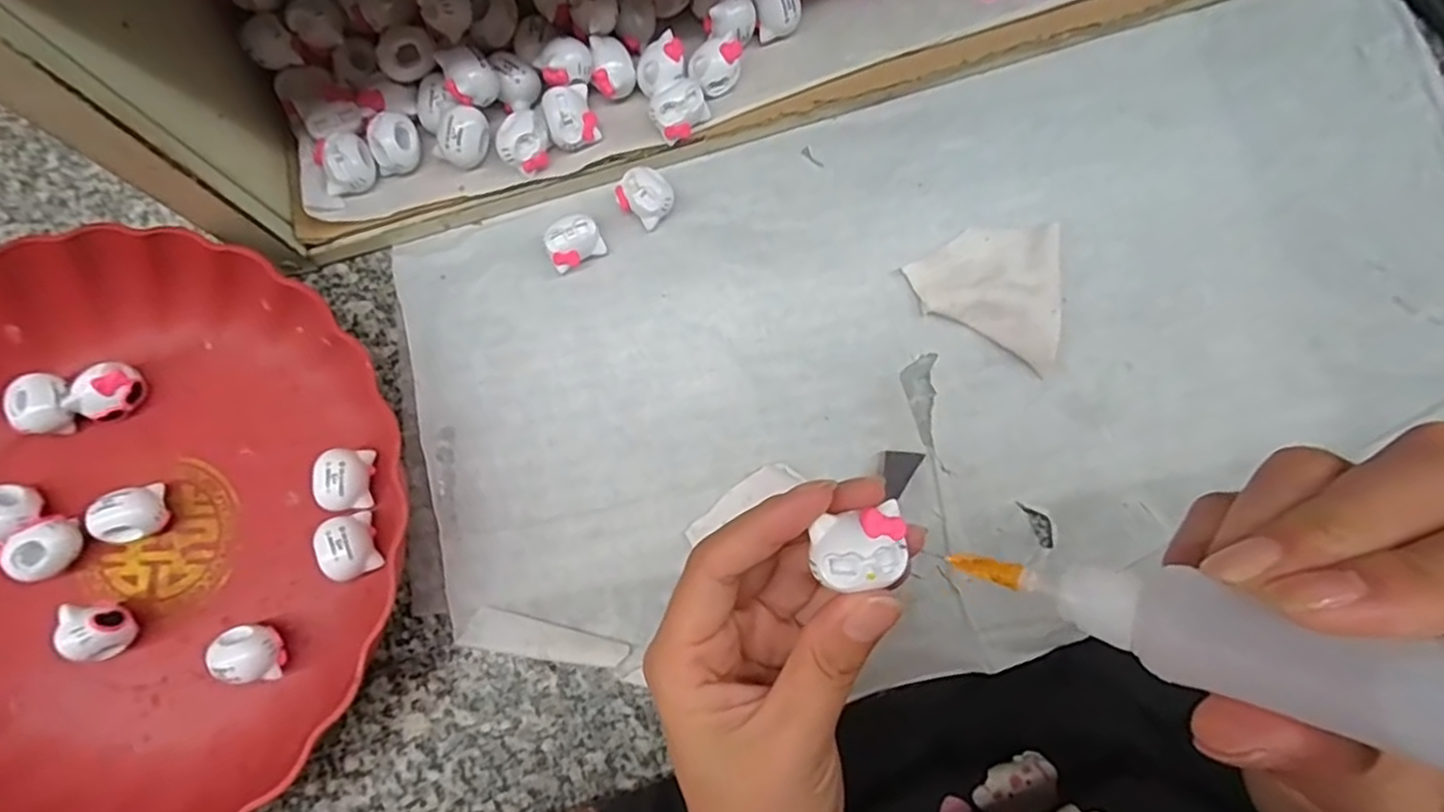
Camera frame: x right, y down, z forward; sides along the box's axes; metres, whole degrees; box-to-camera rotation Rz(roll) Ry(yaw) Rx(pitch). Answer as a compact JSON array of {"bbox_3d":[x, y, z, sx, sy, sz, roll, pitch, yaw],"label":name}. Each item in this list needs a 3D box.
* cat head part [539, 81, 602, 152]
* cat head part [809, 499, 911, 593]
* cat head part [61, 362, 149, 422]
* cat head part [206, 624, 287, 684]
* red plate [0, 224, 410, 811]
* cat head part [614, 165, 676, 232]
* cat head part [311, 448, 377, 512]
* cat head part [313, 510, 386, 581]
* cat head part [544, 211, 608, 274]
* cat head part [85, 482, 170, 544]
[{"bbox_3d":[-0.068,-0.128,0.306,0.022,0.018,0.022,-23,78,-4],"label":"cat head part"},{"bbox_3d":[0.036,0.037,0.175,0.024,0.007,0.020,-12,78,-1],"label":"cat head part"},{"bbox_3d":[-0.264,-0.006,0.296,0.019,0.023,0.025,17,79,5],"label":"cat head part"},{"bbox_3d":[-0.189,0.099,0.275,0.023,0.020,0.021,2,78,2],"label":"cat head part"},{"bbox_3d":[-0.252,0.053,0.274,0.225,0.049,0.233,0,78,1],"label":"red plate"},{"bbox_3d":[-0.035,-0.097,0.315,0.022,0.018,0.024,-34,79,-6],"label":"cat head part"},{"bbox_3d":[-0.156,0.031,0.286,0.017,0.023,0.025,-8,78,0],"label":"cat head part"},{"bbox_3d":[-0.152,0.058,0.282,0.019,0.023,0.025,-27,78,-5],"label":"cat head part"},{"bbox_3d":[-0.067,-0.074,0.310,0.024,0.019,0.018,-30,79,-5],"label":"cat head part"},{"bbox_3d":[-0.246,0.045,0.286,0.021,0.023,0.024,2,78,2],"label":"cat head part"}]

